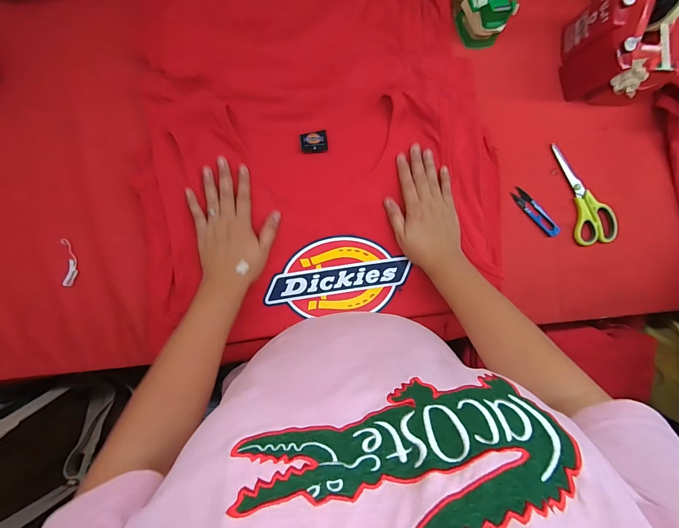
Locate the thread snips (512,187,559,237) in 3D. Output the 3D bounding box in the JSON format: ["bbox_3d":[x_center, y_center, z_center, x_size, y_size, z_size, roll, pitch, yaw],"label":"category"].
[{"bbox_3d":[0.331,-0.087,0.552,0.102,0.009,0.029,42,91,-7],"label":"thread snips"}]

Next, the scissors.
[{"bbox_3d":[0.415,-0.120,0.555,0.071,0.018,0.179,-19,97,-3],"label":"scissors"}]

